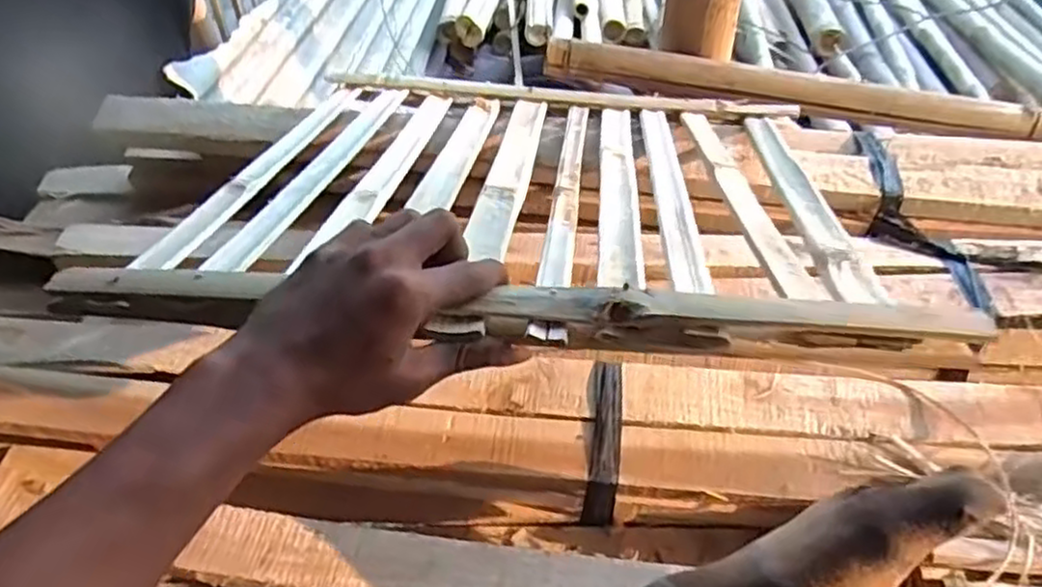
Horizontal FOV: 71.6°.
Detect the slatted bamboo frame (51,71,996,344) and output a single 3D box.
[{"bbox_3d":[0.016,-0.097,0.571,0.453,0.023,0.465,4,30,6],"label":"slatted bamboo frame"}]

